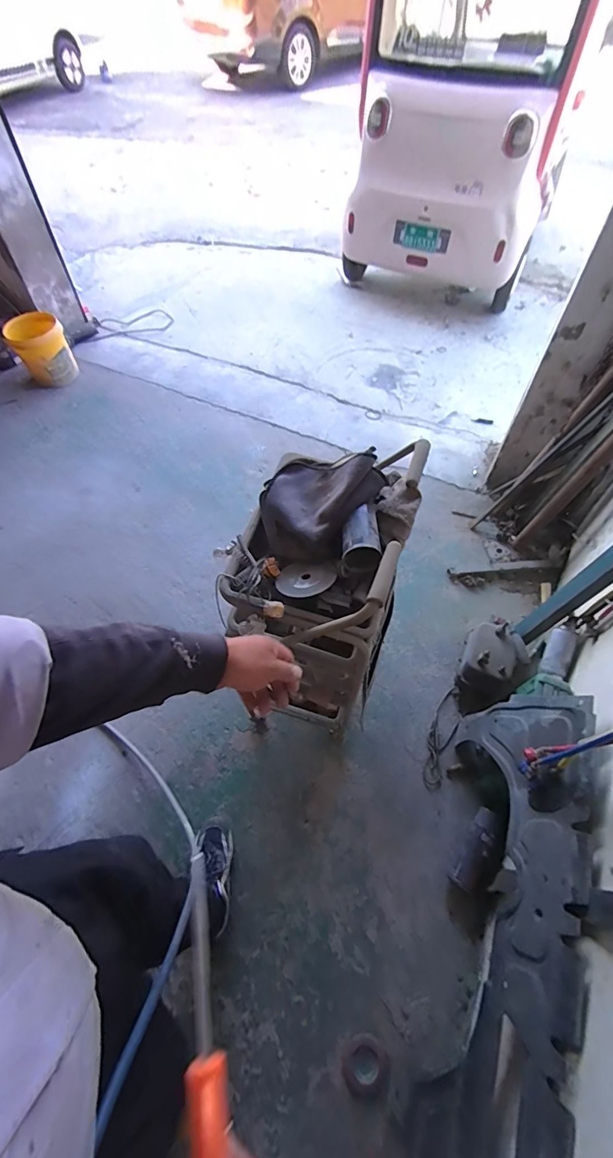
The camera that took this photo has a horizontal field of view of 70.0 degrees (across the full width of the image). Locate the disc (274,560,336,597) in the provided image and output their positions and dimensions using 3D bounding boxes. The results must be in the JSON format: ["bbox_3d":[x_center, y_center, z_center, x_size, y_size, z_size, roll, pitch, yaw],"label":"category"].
[{"bbox_3d":[-0.001,-0.002,0.740,0.100,0.011,0.083,-7,38,14],"label":"disc"}]

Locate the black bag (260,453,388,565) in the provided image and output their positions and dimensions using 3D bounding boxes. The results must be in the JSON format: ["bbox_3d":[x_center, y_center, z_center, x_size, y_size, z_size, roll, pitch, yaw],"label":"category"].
[{"bbox_3d":[0.018,-0.146,0.779,0.181,0.107,0.216,33,63,19],"label":"black bag"}]

